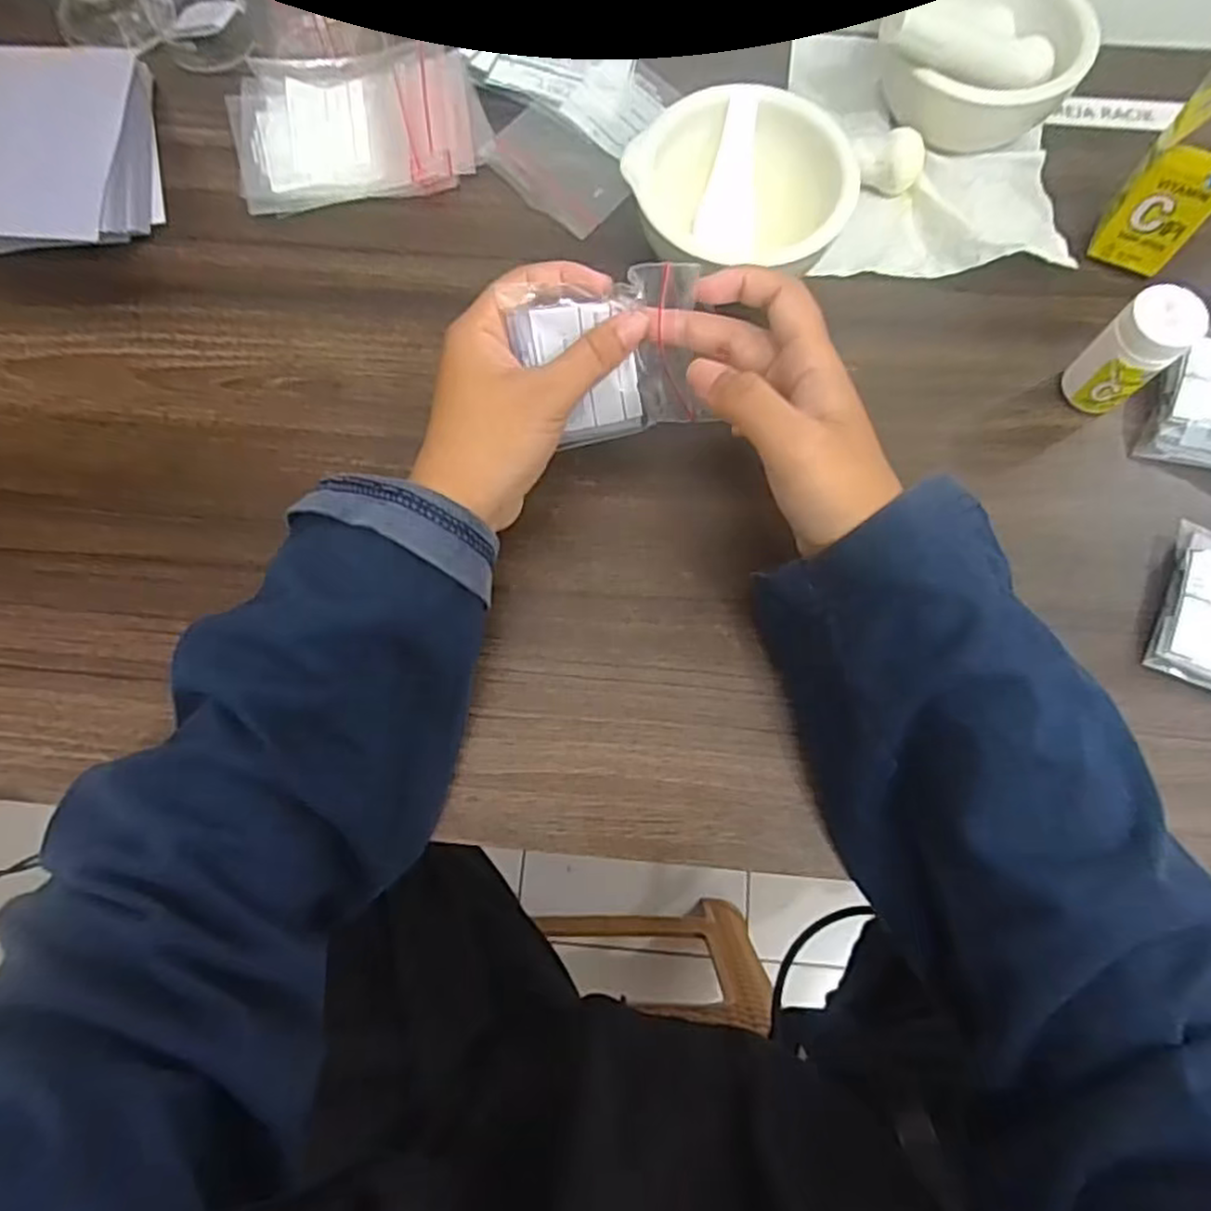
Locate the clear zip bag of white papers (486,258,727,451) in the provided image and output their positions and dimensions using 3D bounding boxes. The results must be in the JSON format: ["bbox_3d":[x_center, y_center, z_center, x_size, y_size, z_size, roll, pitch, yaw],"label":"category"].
[{"bbox_3d":[0.004,-0.098,0.295,0.071,0.066,0.019,-16,36,-4],"label":"clear zip bag of white papers"}]

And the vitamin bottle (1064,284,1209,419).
[{"bbox_3d":[0.225,-0.109,0.313,0.029,0.058,0.024,44,79,10],"label":"vitamin bottle"}]

